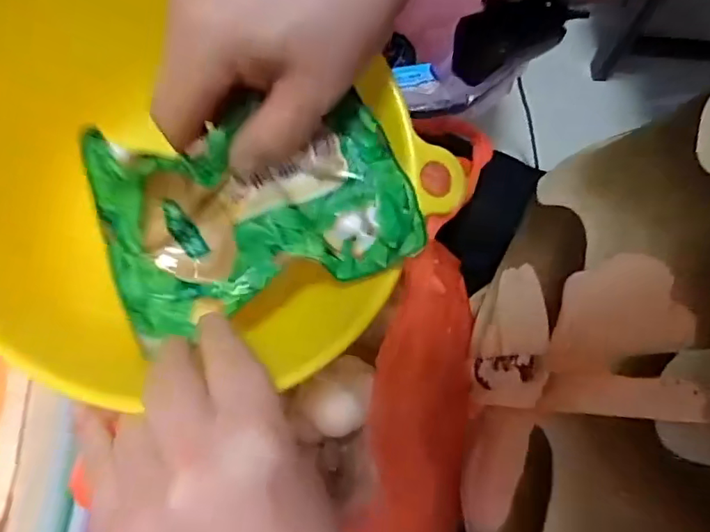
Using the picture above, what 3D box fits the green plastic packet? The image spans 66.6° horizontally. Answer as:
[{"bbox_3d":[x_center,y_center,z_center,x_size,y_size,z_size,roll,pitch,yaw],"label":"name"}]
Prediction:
[{"bbox_3d":[-0.048,-0.026,0.257,0.147,0.050,0.095,-16,72,-4],"label":"green plastic packet"}]

